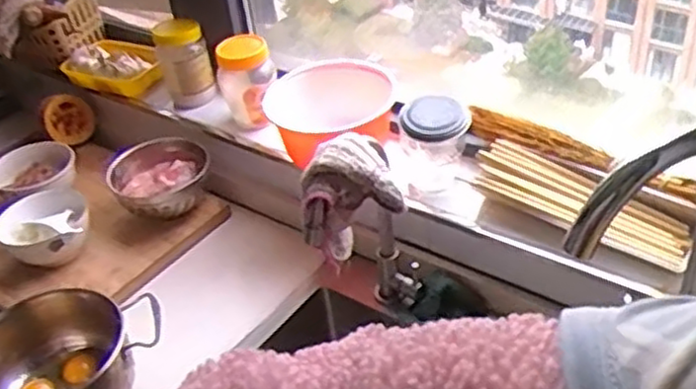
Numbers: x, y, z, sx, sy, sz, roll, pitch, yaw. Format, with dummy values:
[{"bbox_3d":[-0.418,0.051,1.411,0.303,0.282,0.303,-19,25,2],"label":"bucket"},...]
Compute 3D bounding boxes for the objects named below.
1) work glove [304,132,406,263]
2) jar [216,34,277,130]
[{"bbox_3d":[-0.004,0.001,0.787,0.100,0.135,0.099,-14,38,-9],"label":"work glove"},{"bbox_3d":[-0.145,-0.156,1.098,0.082,0.131,0.064,-12,38,-6],"label":"jar"}]

